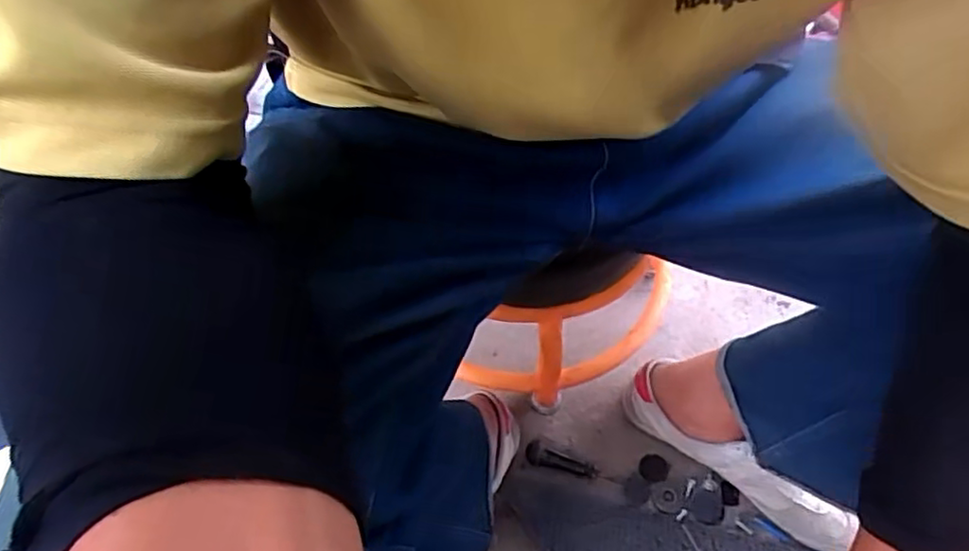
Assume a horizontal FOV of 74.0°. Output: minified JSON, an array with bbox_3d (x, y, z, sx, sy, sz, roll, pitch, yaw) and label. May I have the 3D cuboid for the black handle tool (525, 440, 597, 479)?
[{"bbox_3d":[0.082,0.200,0.687,0.078,0.023,0.025,16,55,12],"label":"black handle tool"}]

